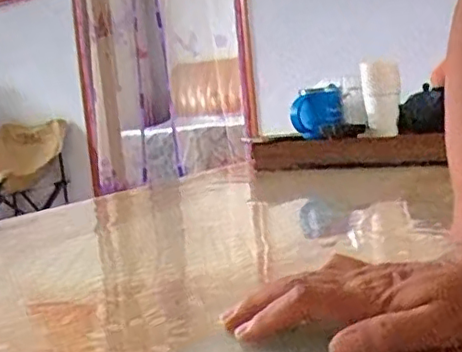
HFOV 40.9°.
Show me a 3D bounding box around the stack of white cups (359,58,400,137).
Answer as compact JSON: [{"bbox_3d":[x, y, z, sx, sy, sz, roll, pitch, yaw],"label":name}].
[{"bbox_3d":[0.289,-0.152,1.192,0.068,0.143,0.076,-3,5,15],"label":"stack of white cups"}]

